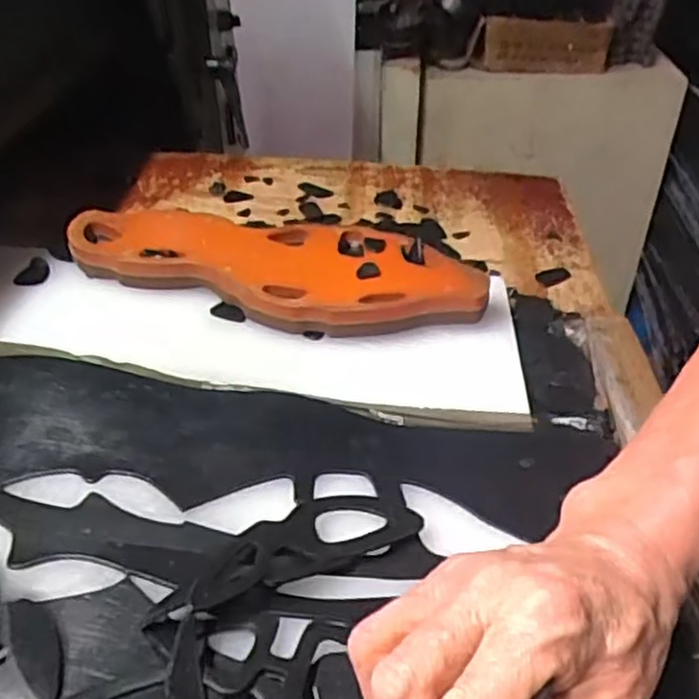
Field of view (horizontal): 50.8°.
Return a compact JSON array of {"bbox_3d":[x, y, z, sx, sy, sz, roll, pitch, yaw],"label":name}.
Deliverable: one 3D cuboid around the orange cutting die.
[{"bbox_3d":[-0.059,-0.061,0.538,0.306,0.019,0.117,4,41,6],"label":"orange cutting die"}]

